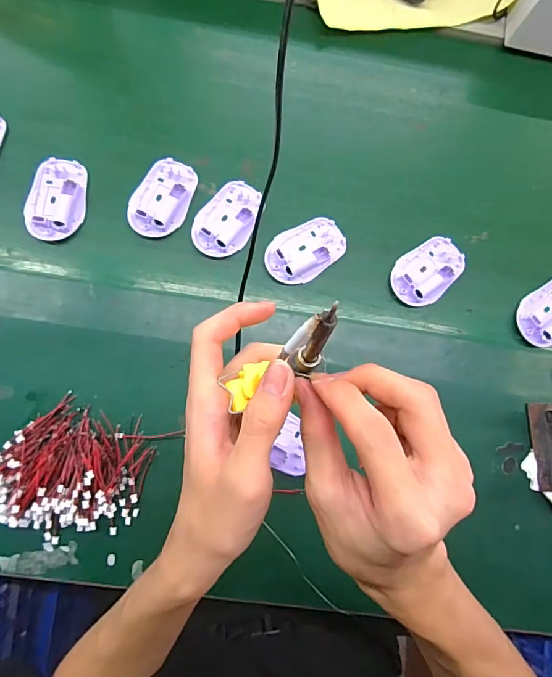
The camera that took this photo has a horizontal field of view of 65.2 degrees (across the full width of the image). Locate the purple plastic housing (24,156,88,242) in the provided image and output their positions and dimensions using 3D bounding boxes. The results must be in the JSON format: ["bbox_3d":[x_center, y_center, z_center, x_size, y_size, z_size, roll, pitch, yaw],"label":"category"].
[{"bbox_3d":[-0.247,-0.158,0.481,0.064,0.015,0.094,1,82,-6],"label":"purple plastic housing"}]

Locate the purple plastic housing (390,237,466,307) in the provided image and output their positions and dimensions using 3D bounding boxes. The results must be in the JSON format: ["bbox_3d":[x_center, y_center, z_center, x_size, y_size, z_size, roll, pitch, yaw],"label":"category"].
[{"bbox_3d":[0.177,-0.078,0.499,0.092,0.014,0.063,-35,87,-10],"label":"purple plastic housing"}]

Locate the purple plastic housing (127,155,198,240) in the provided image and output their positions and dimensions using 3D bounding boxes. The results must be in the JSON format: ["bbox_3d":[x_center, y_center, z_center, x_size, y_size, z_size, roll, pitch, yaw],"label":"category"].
[{"bbox_3d":[-0.130,-0.162,0.491,0.063,0.015,0.094,23,80,-3],"label":"purple plastic housing"}]

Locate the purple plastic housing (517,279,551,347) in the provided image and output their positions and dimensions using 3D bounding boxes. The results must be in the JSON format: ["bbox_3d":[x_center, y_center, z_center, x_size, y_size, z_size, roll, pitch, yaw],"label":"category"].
[{"bbox_3d":[0.329,-0.031,0.513,0.092,0.020,0.061,-35,87,-10],"label":"purple plastic housing"}]

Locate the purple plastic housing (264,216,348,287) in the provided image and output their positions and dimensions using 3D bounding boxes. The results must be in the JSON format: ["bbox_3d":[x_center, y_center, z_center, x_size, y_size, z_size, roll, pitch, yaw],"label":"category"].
[{"bbox_3d":[0.035,-0.102,0.498,0.096,0.014,0.062,-29,86,-10],"label":"purple plastic housing"}]

